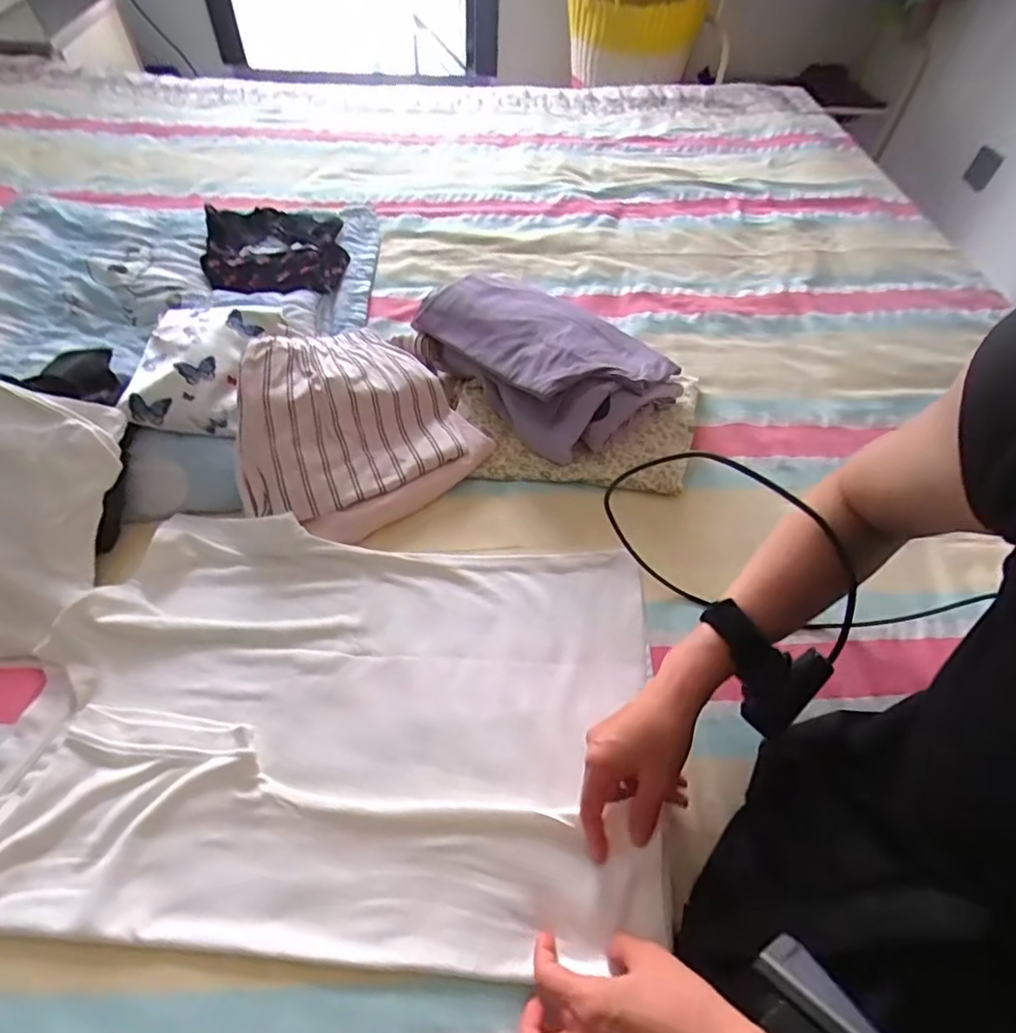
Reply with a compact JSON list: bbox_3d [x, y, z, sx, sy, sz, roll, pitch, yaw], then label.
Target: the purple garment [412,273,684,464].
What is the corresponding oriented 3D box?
[{"bbox_3d":[0.046,-0.197,0.723,0.195,0.097,0.288,-38,65,-24],"label":"purple garment"}]

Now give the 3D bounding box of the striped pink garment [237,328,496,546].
[{"bbox_3d":[-0.175,-0.111,0.653,0.268,0.094,0.237,-34,63,-22],"label":"striped pink garment"}]

